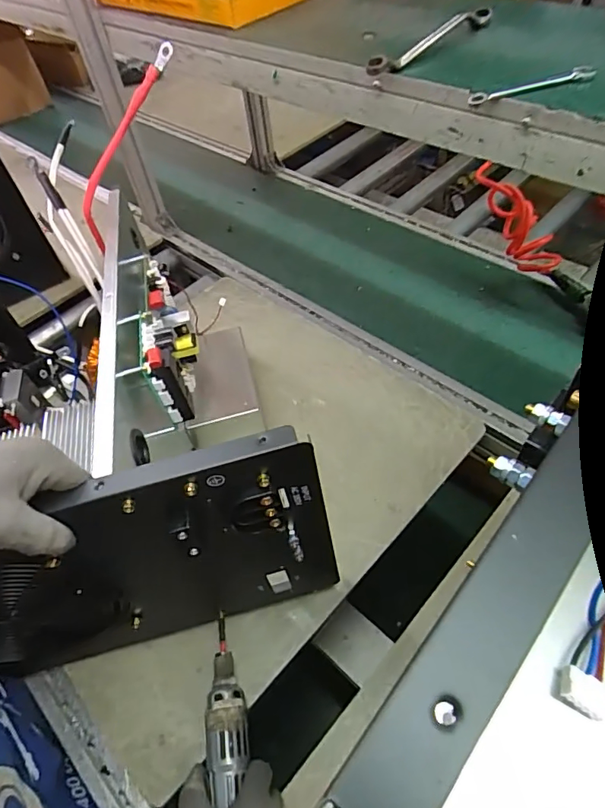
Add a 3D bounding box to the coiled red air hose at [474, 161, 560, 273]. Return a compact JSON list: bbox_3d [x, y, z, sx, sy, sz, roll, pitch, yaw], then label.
[{"bbox_3d":[0.388,-0.324,0.863,0.082,0.224,0.084,-15,33,48],"label":"coiled red air hose"}]

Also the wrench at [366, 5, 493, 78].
[{"bbox_3d":[0.152,-0.425,0.569,0.228,0.024,0.023,-40,57,-22],"label":"wrench"}]

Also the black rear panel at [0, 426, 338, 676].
[{"bbox_3d":[-0.186,0.165,0.440,0.425,0.280,0.028,-12,48,-5],"label":"black rear panel"}]

